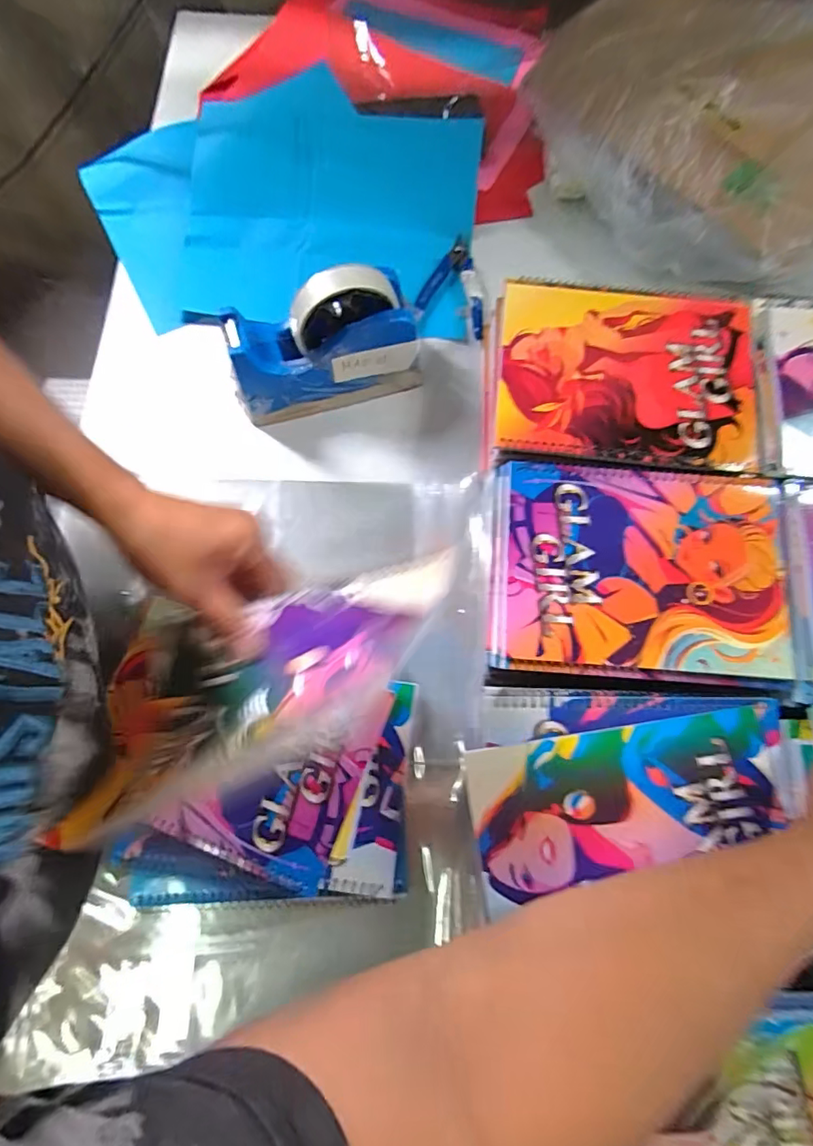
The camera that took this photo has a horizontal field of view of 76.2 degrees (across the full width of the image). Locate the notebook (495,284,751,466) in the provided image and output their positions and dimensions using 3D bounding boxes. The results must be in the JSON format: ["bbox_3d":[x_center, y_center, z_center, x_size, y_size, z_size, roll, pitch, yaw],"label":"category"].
[{"bbox_3d":[0.173,-0.158,0.407,0.196,0.006,0.150,6,76,3],"label":"notebook"}]

